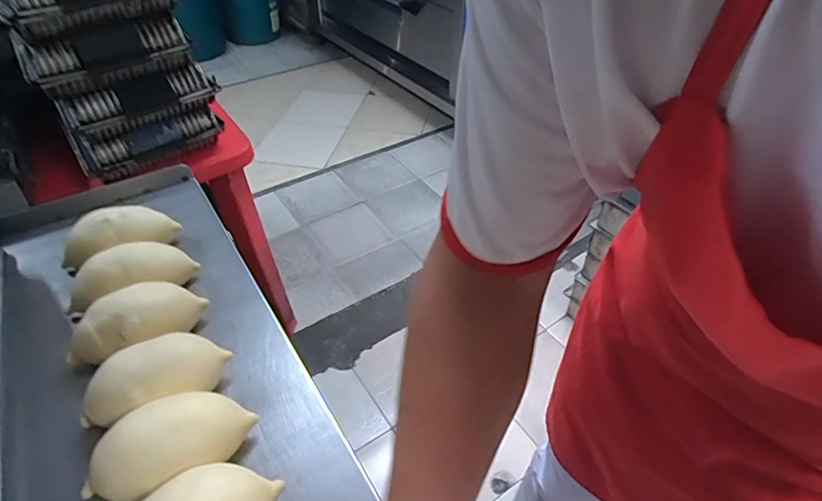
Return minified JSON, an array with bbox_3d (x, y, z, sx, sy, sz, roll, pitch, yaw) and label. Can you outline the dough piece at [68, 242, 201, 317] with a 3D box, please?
[{"bbox_3d":[-0.326,0.028,0.551,0.140,0.051,0.066,-25,49,-24],"label":"dough piece"}]

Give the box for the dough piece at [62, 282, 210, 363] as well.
[{"bbox_3d":[-0.289,0.078,0.500,0.137,0.055,0.073,-29,51,-27],"label":"dough piece"}]

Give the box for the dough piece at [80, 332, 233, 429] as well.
[{"bbox_3d":[-0.242,0.123,0.450,0.133,0.051,0.067,-24,49,-23],"label":"dough piece"}]

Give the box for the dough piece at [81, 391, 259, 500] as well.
[{"bbox_3d":[-0.198,0.162,0.401,0.119,0.065,0.068,-24,49,-23],"label":"dough piece"}]

